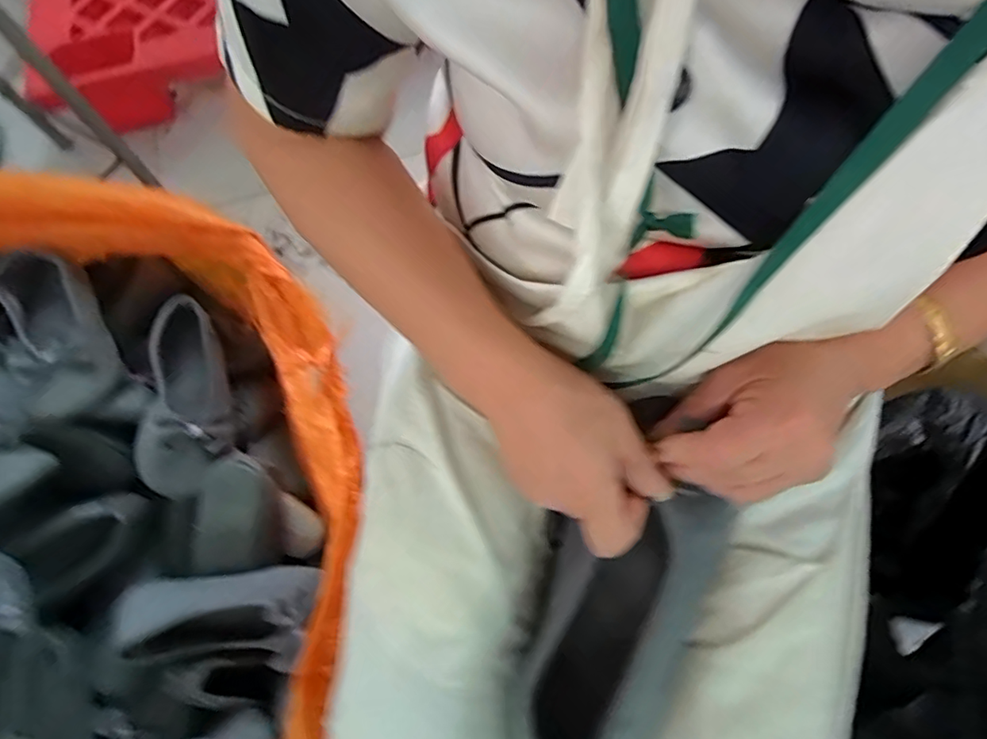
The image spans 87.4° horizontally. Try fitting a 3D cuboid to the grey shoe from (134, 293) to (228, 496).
[{"bbox_3d":[-0.352,0.026,0.594,0.082,0.061,0.229,-11,69,-2],"label":"grey shoe"}]

